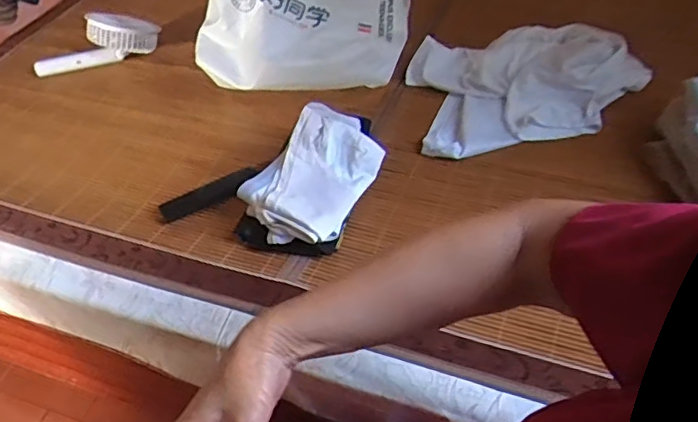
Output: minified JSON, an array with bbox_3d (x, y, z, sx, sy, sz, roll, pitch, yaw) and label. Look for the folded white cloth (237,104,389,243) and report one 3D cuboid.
[{"bbox_3d":[-0.045,-0.060,0.816,0.141,0.078,0.221,22,53,25],"label":"folded white cloth"}]

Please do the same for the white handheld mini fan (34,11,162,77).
[{"bbox_3d":[-0.495,-0.335,1.162,0.244,0.094,0.084,-7,46,1],"label":"white handheld mini fan"}]

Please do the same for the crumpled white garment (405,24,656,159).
[{"bbox_3d":[0.281,-0.219,0.959,0.368,0.063,0.261,-11,46,-3],"label":"crumpled white garment"}]

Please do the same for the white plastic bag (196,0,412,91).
[{"bbox_3d":[-0.079,-0.336,0.967,0.341,0.199,0.206,0,47,7],"label":"white plastic bag"}]

